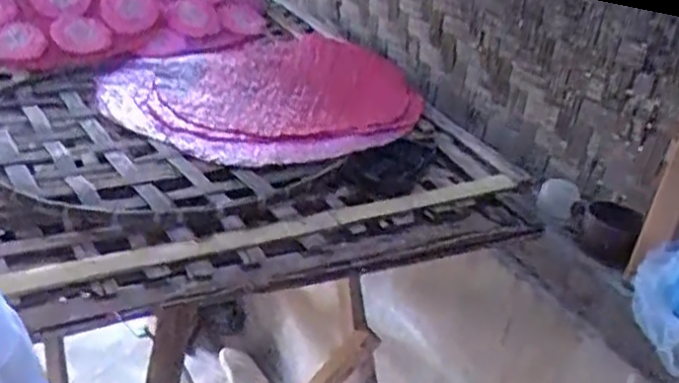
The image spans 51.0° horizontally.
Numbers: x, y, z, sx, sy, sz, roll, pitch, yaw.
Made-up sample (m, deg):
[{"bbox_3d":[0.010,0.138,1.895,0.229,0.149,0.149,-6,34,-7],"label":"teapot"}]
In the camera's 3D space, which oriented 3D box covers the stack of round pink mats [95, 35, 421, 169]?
[{"bbox_3d":[-0.099,-0.132,0.872,0.362,0.044,0.368,0,31,-13],"label":"stack of round pink mats"}]

